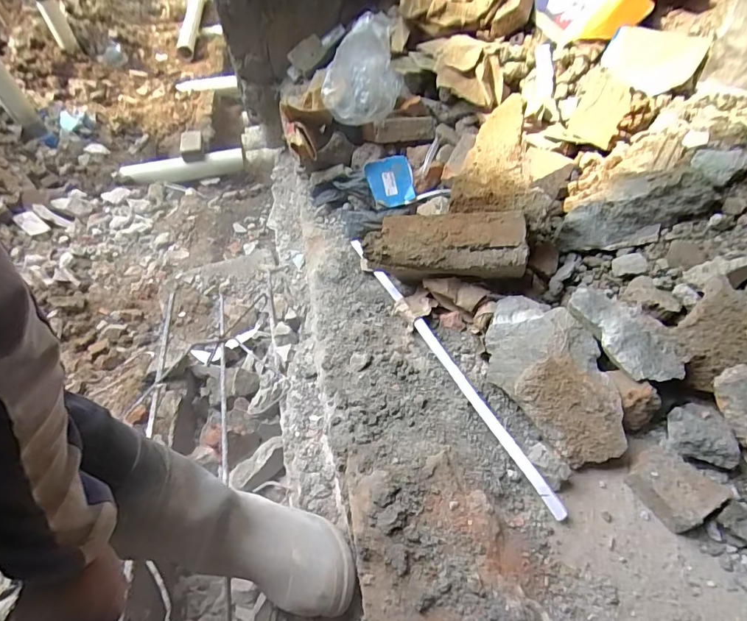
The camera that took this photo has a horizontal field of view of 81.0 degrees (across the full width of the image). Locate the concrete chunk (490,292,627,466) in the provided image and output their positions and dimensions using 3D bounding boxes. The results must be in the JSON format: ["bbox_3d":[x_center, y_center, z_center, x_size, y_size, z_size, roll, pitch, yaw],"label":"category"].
[{"bbox_3d":[0.210,0.068,0.516,0.127,0.059,0.210,-31,53,-22],"label":"concrete chunk"}]

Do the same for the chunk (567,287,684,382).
[{"bbox_3d":[0.287,0.028,0.497,0.059,0.042,0.131,-28,52,-20],"label":"chunk"}]

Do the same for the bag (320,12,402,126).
[{"bbox_3d":[-0.020,-0.419,0.770,0.135,0.135,0.115,-1,48,3],"label":"bag"}]

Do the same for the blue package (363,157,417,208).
[{"bbox_3d":[0.030,-0.227,0.775,0.075,0.084,0.019,-14,4,6],"label":"blue package"}]

